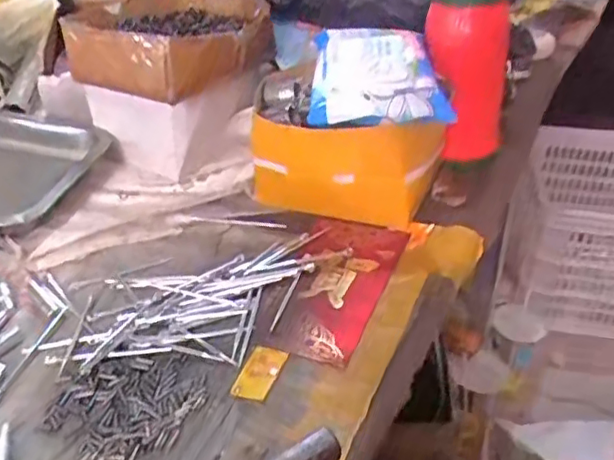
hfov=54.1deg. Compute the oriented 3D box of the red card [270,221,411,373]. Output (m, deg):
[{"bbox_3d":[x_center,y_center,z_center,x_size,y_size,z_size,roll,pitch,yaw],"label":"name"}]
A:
[{"bbox_3d":[0.023,0.037,0.474,0.078,0.005,0.163,11,37,19],"label":"red card"}]

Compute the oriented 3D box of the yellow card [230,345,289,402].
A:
[{"bbox_3d":[-0.031,0.094,0.401,0.024,0.004,0.044,10,37,18],"label":"yellow card"}]

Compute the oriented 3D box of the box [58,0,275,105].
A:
[{"bbox_3d":[-0.140,-0.192,0.605,0.167,0.061,0.159,24,43,33],"label":"box"}]

